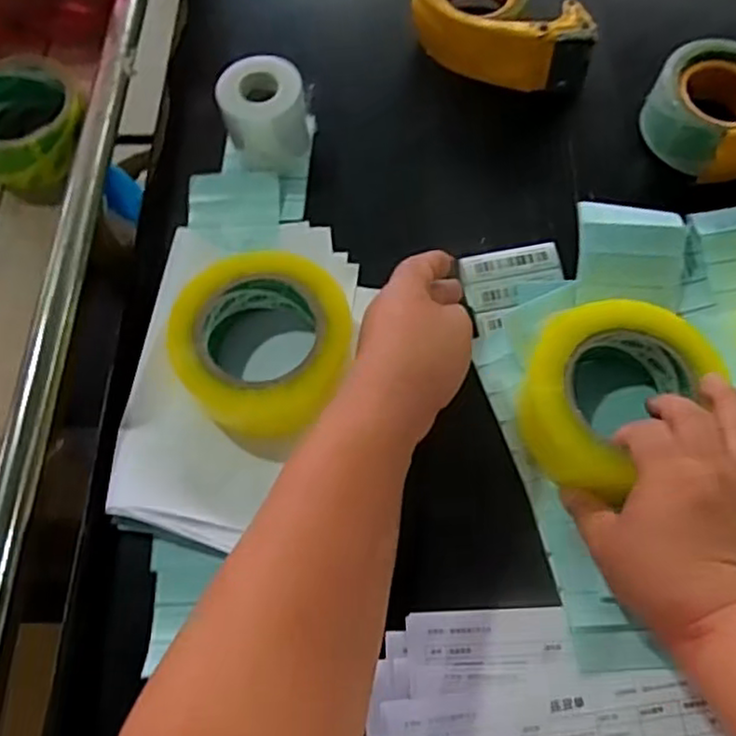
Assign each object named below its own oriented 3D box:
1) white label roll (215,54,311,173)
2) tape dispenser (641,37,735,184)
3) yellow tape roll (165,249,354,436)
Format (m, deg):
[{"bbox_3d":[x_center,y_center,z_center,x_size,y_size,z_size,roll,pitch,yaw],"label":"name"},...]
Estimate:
[{"bbox_3d":[-0.083,-0.203,0.557,0.069,0.074,0.058,-7,66,-2],"label":"white label roll"},{"bbox_3d":[0.306,-0.222,0.550,0.111,0.062,0.153,41,73,17],"label":"tape dispenser"},{"bbox_3d":[-0.076,-0.015,0.479,0.128,0.056,0.119,0,66,1],"label":"yellow tape roll"}]

